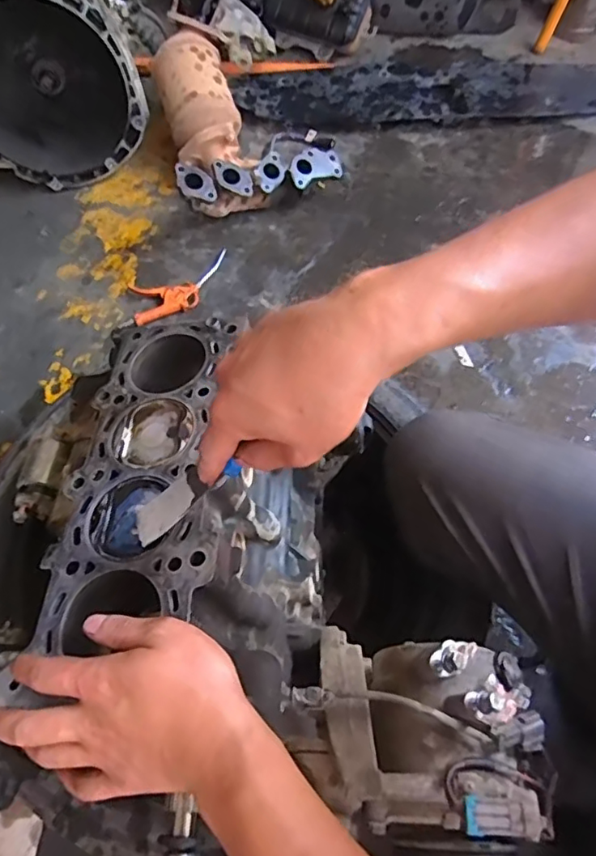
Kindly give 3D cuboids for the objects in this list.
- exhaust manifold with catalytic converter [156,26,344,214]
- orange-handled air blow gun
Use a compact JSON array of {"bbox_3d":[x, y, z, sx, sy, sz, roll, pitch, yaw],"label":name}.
[{"bbox_3d":[-0.087,-0.571,1.043,0.306,0.174,0.368,-13,64,-4],"label":"exhaust manifold with catalytic converter"},{"bbox_3d":[-0.208,-0.252,0.995,0.186,0.030,0.111,-19,64,-7],"label":"orange-handled air blow gun"}]

